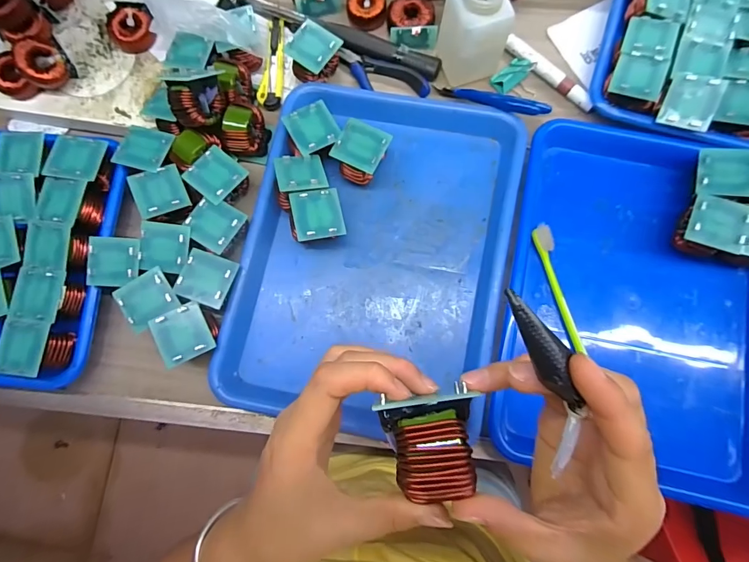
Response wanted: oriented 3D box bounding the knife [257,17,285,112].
[{"bbox_3d":[-0.109,-0.241,0.432,0.024,0.010,0.111,3,79,2],"label":"knife"}]

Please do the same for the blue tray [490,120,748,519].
[{"bbox_3d":[0.250,0.020,0.369,0.252,0.034,0.315,14,80,4],"label":"blue tray"}]

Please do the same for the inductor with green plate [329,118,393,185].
[{"bbox_3d":[-0.012,-0.123,0.391,0.046,0.043,0.047,25,81,6],"label":"inductor with green plate"}]

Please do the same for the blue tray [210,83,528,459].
[{"bbox_3d":[0.001,-0.027,0.385,0.246,0.036,0.330,10,80,3],"label":"blue tray"}]

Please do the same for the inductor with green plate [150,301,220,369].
[{"bbox_3d":[-0.166,0.050,0.364,0.044,0.048,0.045,-28,80,-4],"label":"inductor with green plate"}]

